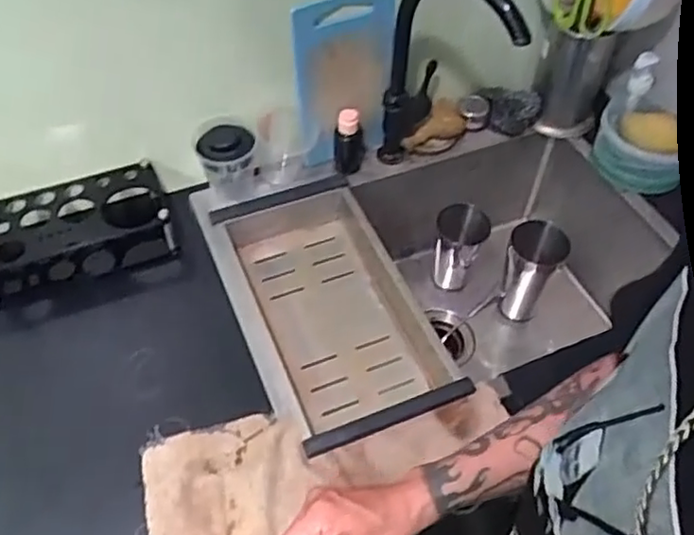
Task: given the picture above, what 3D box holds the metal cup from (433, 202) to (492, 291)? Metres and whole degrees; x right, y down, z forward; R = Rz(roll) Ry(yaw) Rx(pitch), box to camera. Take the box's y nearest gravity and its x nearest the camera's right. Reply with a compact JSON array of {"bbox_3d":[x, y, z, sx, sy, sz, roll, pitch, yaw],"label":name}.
[{"bbox_3d":[0.186,-0.032,1.082,0.080,0.157,0.075,1,50,-1],"label":"metal cup"}]

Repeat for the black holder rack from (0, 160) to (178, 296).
[{"bbox_3d":[-0.357,-0.040,0.865,0.271,0.096,0.127,-16,52,-15],"label":"black holder rack"}]

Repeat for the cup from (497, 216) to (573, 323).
[{"bbox_3d":[0.288,0.015,1.032,0.082,0.190,0.077,1,50,-1],"label":"cup"}]

